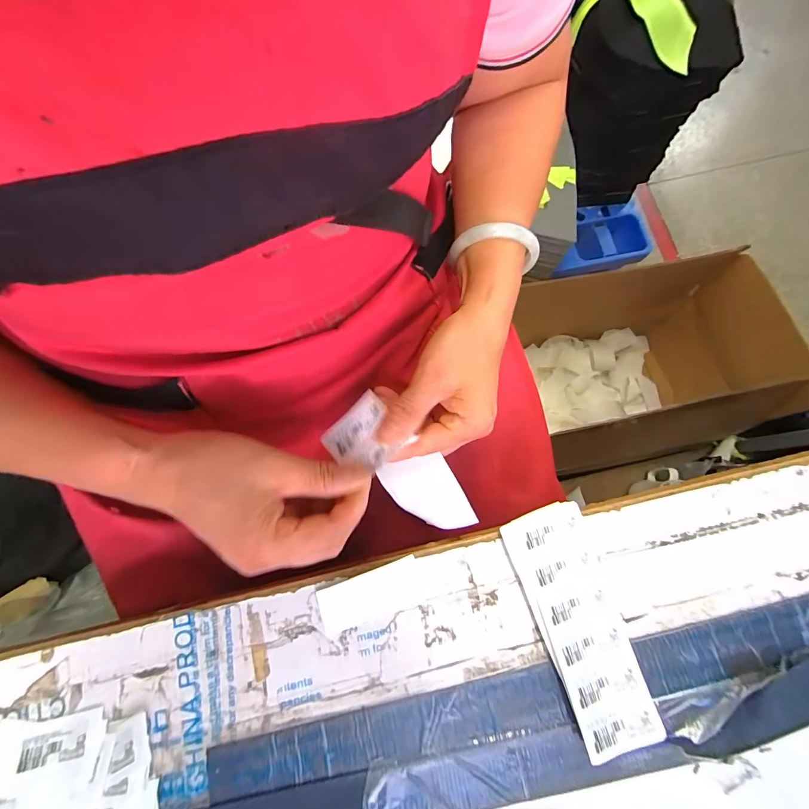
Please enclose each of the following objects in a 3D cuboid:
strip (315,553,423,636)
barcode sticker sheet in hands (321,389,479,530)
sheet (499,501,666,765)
[{"bbox_3d":[-0.025,0.141,0.280,0.076,0.004,0.032,-19,78,-5],"label":"strip"},{"bbox_3d":[0.001,0.048,0.277,0.119,0.034,0.047,42,80,-11],"label":"barcode sticker sheet in hands"},{"bbox_3d":[0.122,0.153,0.269,0.058,0.016,0.155,-17,78,-4],"label":"sheet"}]

